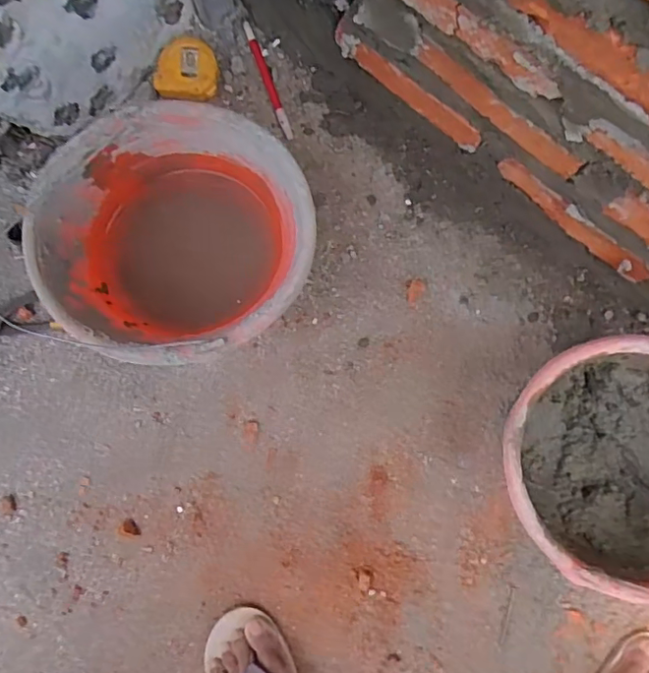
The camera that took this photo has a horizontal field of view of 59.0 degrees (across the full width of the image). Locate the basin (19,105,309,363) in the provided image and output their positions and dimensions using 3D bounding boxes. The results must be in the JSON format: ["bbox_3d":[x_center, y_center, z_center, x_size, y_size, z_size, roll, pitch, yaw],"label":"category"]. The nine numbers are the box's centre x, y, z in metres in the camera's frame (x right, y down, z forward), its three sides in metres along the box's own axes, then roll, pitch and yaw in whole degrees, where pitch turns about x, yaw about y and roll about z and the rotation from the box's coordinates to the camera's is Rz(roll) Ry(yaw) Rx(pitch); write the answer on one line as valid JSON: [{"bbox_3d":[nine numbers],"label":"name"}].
[{"bbox_3d":[-0.133,-0.091,0.591,0.240,0.187,0.220,0,88,-1],"label":"basin"}]

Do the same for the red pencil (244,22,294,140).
[{"bbox_3d":[-0.066,-0.299,0.675,0.012,0.010,0.142,-21,88,-2],"label":"red pencil"}]

